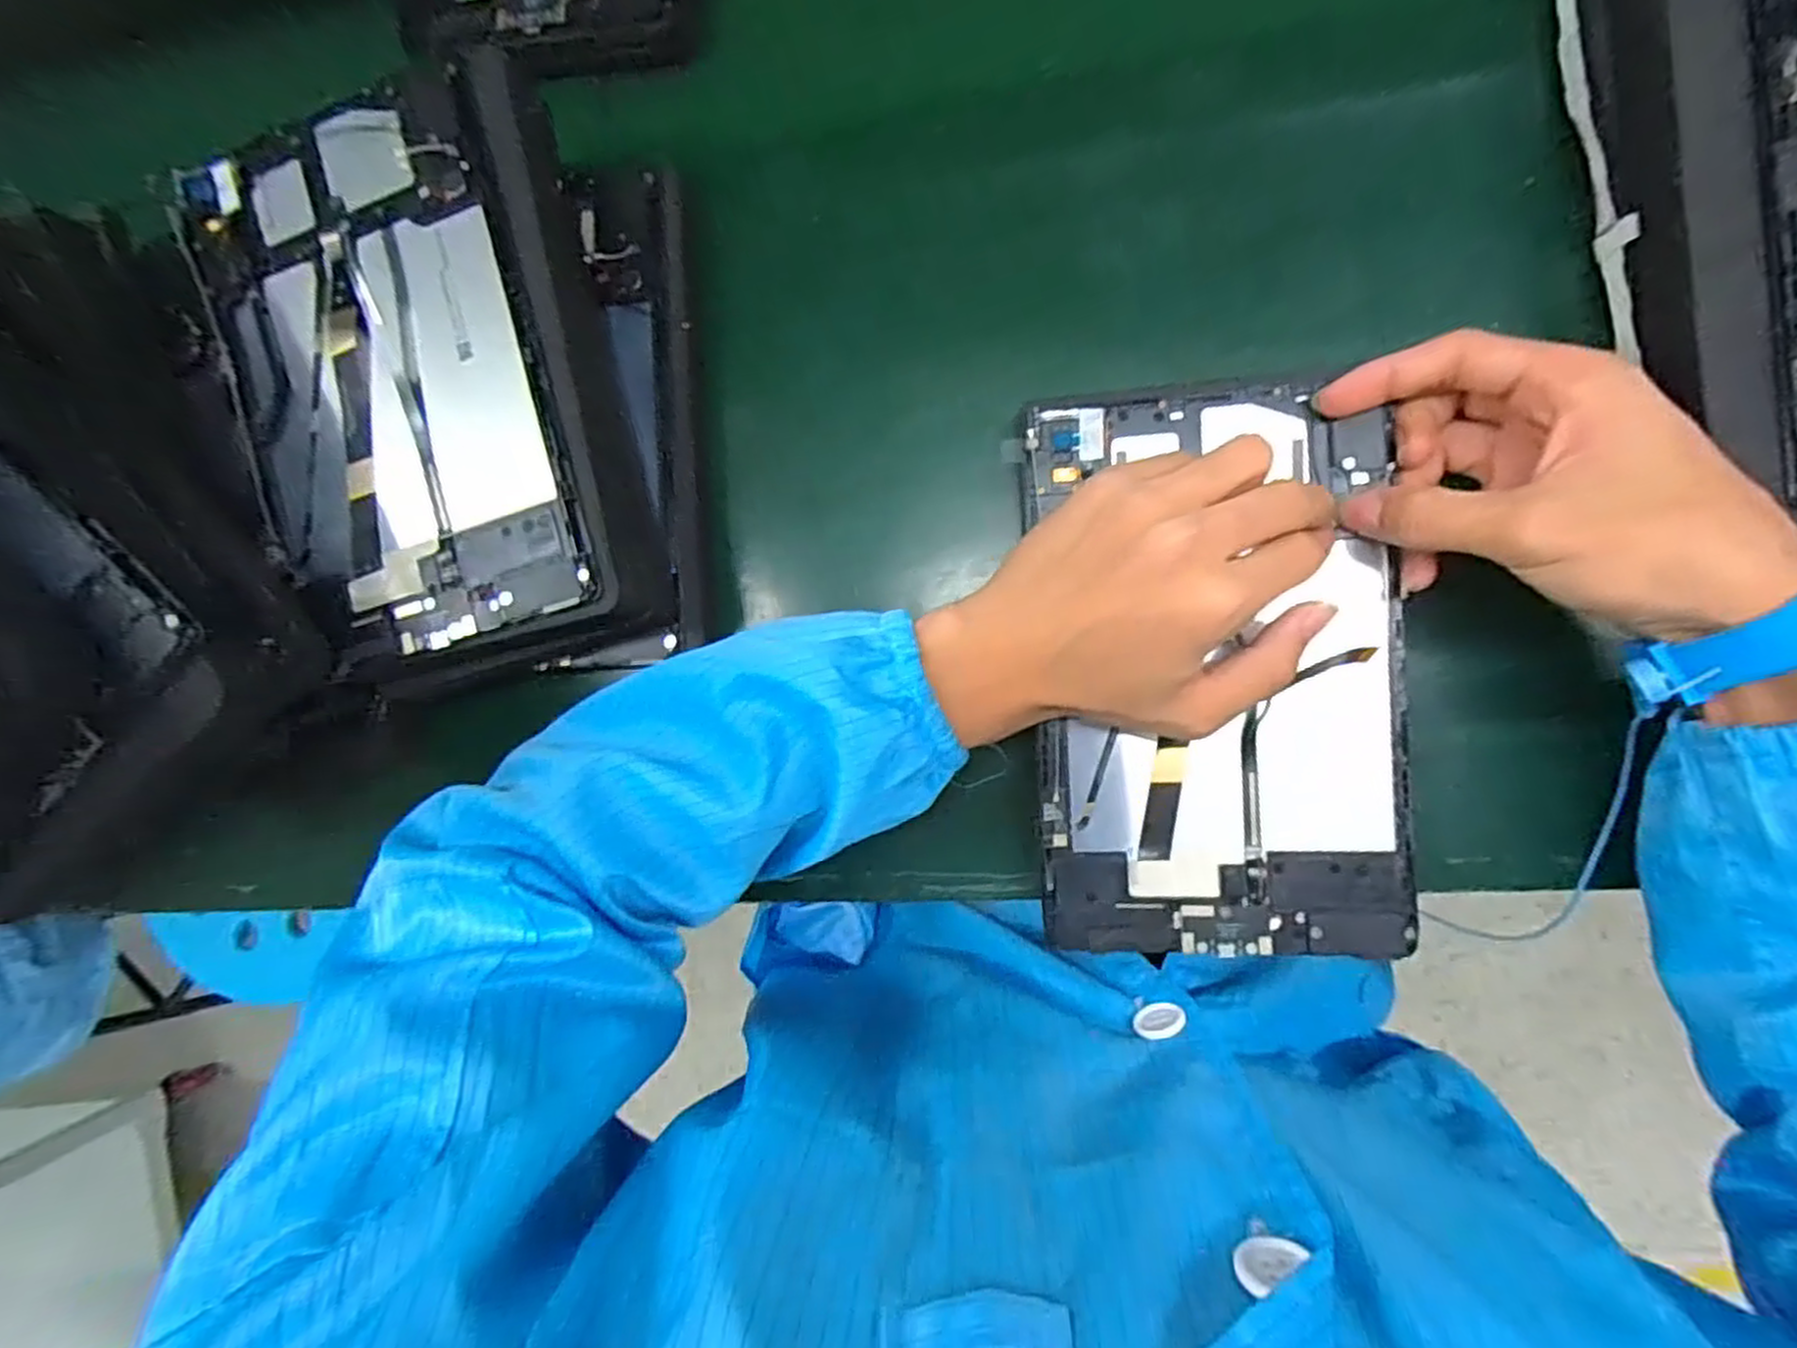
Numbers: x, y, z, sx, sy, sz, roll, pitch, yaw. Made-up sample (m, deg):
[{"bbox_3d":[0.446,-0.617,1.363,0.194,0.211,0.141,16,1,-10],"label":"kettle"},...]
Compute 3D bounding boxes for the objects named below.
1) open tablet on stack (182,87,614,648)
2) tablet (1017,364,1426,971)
[{"bbox_3d":[-0.219,-0.125,0.333,0.144,0.012,0.236,-18,88,9],"label":"open tablet on stack"},{"bbox_3d":[0.135,-0.001,0.330,0.148,0.008,0.242,-3,90,10],"label":"tablet"}]

